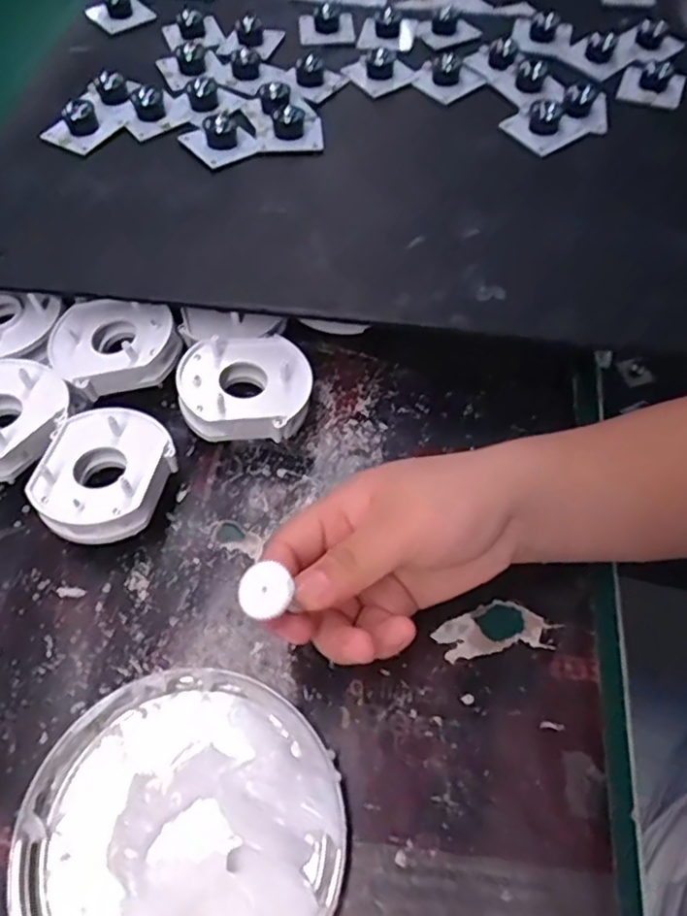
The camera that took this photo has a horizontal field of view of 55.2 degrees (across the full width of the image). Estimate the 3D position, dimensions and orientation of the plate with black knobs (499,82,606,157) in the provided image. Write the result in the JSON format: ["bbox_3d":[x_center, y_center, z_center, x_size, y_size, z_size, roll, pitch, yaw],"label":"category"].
[{"bbox_3d":[0.149,-0.235,0.449,0.067,0.024,0.037,-28,62,-18],"label":"plate with black knobs"}]

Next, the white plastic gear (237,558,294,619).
[{"bbox_3d":[-0.028,0.047,0.233,0.018,0.008,0.018,-6,68,16],"label":"white plastic gear"}]

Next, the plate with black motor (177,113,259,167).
[{"bbox_3d":[-0.082,-0.216,0.432,0.042,0.015,0.047,-35,64,-20],"label":"plate with black motor"}]

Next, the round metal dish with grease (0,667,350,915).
[{"bbox_3d":[-0.066,0.152,0.264,0.129,0.020,0.124,0,58,0],"label":"round metal dish with grease"}]

